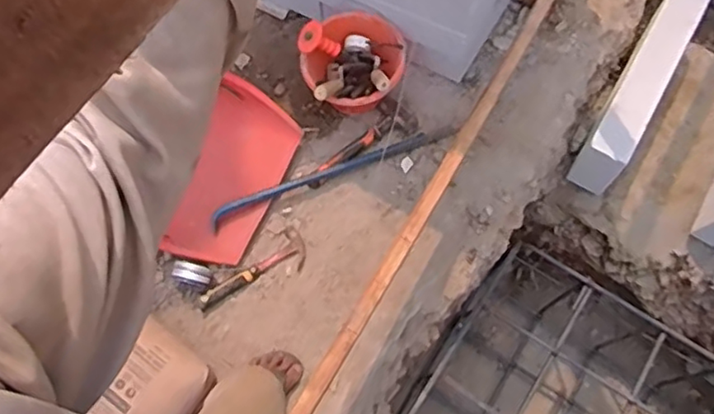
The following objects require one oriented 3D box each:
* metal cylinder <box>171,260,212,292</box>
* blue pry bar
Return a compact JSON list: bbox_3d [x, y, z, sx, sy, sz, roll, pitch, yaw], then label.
[{"bbox_3d":[-0.378,0.157,1.439,0.091,0.054,0.058,19,69,7],"label":"metal cylinder"},{"bbox_3d":[-0.091,-0.072,1.537,0.564,0.030,0.053,-23,70,-9],"label":"blue pry bar"}]

